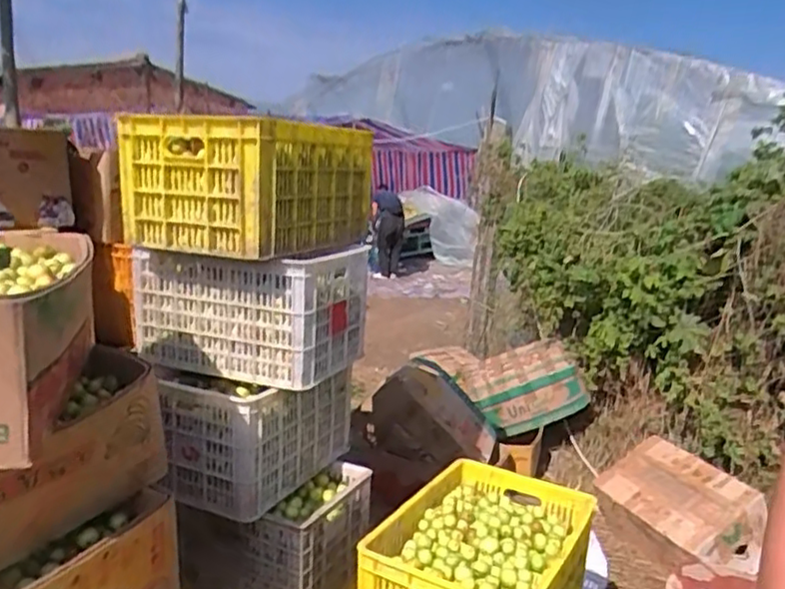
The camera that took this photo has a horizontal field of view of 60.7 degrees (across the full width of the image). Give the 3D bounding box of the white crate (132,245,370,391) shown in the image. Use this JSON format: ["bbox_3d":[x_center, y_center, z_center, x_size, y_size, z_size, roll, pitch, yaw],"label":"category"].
[{"bbox_3d":[-0.332,0.025,1.605,0.486,0.261,0.324,6,11,19],"label":"white crate"}]

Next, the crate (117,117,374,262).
[{"bbox_3d":[-0.322,-0.243,1.510,0.410,0.255,0.403,7,12,24],"label":"crate"}]

